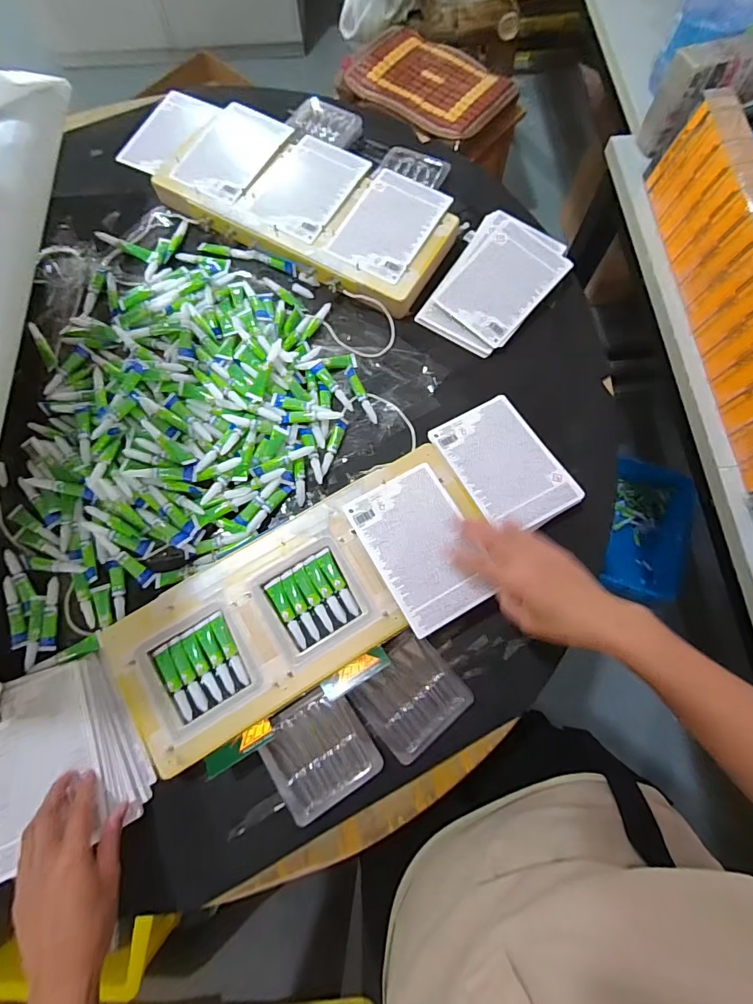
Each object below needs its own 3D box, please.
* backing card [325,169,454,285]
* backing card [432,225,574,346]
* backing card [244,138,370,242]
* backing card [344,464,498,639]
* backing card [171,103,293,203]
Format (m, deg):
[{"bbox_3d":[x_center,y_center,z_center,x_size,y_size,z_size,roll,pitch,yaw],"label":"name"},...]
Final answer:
[{"bbox_3d":[0.018,-0.391,0.640,0.119,0.007,0.172,28,77,9],"label":"backing card"},{"bbox_3d":[0.174,-0.307,0.635,0.119,0.010,0.161,39,85,9],"label":"backing card"},{"bbox_3d":[-0.100,-0.459,0.661,0.123,0.009,0.169,29,75,10],"label":"backing card"},{"bbox_3d":[0.051,0.048,0.505,0.109,0.008,0.167,-28,74,-7],"label":"backing card"},{"bbox_3d":[-0.216,-0.528,0.685,0.121,0.006,0.184,26,72,9],"label":"backing card"}]

